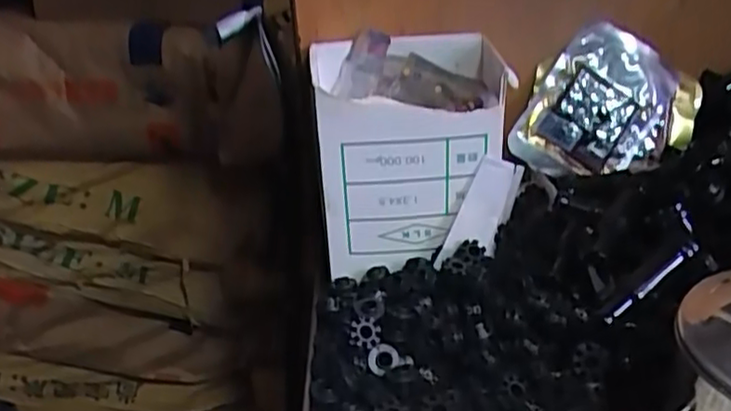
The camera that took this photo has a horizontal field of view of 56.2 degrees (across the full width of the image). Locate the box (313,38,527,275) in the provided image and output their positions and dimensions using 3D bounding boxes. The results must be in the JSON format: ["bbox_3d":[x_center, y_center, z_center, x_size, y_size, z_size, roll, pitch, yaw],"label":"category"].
[{"bbox_3d":[0.030,-0.036,0.468,0.136,0.138,0.115,-6,28,-1],"label":"box"}]

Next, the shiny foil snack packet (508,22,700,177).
[{"bbox_3d":[0.168,-0.064,0.470,0.108,0.105,0.018,23,3,7],"label":"shiny foil snack packet"}]

